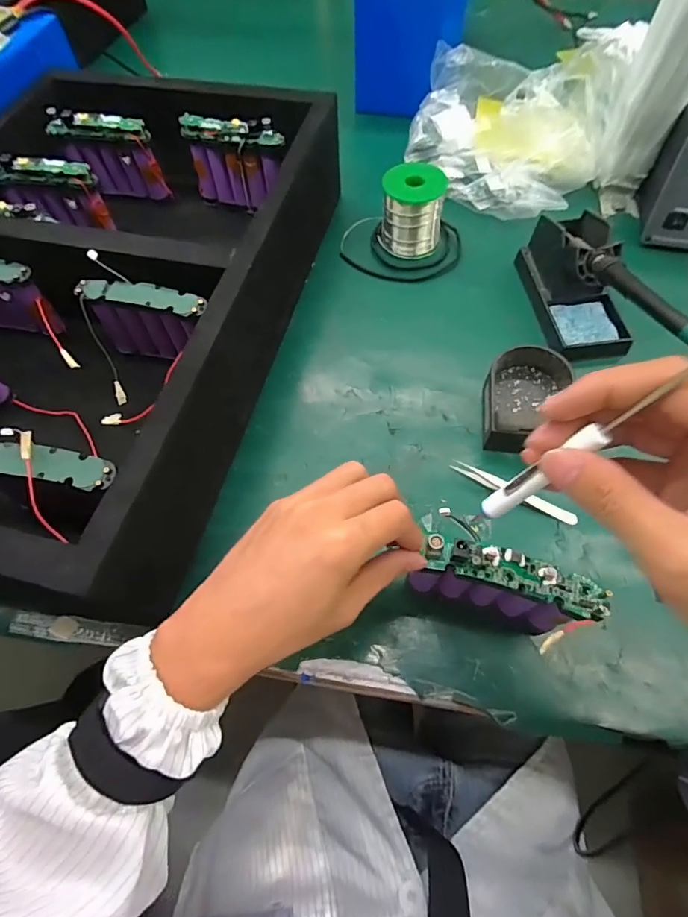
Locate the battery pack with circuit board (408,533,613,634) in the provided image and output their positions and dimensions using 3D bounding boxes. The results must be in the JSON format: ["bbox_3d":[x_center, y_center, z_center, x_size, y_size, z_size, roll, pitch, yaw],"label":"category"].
[{"bbox_3d":[0.101,0.082,0.306,0.103,0.088,0.025,19,65,11],"label":"battery pack with circuit board"}]

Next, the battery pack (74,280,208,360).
[{"bbox_3d":[-0.169,-0.121,0.420,0.109,0.069,0.027,12,63,8],"label":"battery pack"}]

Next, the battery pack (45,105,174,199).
[{"bbox_3d":[-0.269,-0.348,0.544,0.107,0.096,0.020,7,63,5],"label":"battery pack"}]

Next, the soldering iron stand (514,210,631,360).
[{"bbox_3d":[0.231,-0.179,0.456,0.069,0.067,0.149,-6,63,-2],"label":"soldering iron stand"}]

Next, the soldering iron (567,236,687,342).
[{"bbox_3d":[0.241,-0.138,0.381,0.017,0.016,0.233,-6,44,-2],"label":"soldering iron"}]

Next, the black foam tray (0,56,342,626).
[{"bbox_3d":[-0.240,-0.154,0.431,0.350,0.115,0.550,13,64,8],"label":"black foam tray"}]

